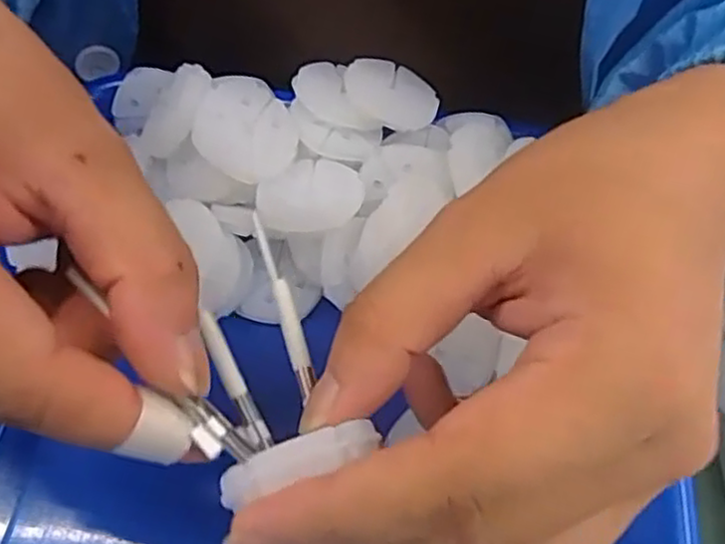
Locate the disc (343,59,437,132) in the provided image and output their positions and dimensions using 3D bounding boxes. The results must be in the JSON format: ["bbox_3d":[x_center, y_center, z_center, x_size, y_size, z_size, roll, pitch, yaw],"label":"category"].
[{"bbox_3d":[0.011,-0.071,0.275,0.035,0.006,0.033,2,60,-3],"label":"disc"}]

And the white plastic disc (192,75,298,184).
[{"bbox_3d":[-0.045,-0.052,0.263,0.036,0.013,0.041,-30,90,-21],"label":"white plastic disc"}]

